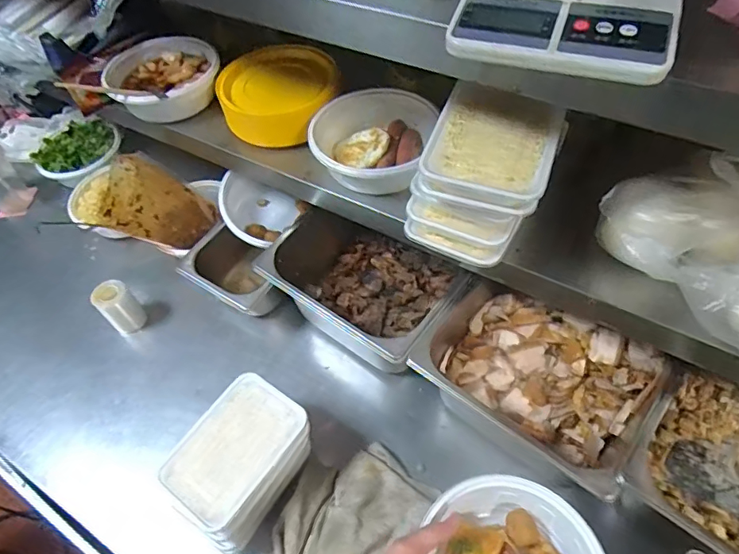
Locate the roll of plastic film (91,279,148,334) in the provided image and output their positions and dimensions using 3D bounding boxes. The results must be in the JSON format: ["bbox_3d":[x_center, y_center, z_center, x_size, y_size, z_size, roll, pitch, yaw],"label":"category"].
[{"bbox_3d":[-0.408,0.050,0.830,0.053,0.085,0.049,-3,54,4],"label":"roll of plastic film"}]

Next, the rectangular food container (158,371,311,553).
[{"bbox_3d":[-0.158,0.226,0.638,0.132,0.096,0.167,29,62,23],"label":"rectangular food container"}]

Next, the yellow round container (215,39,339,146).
[{"bbox_3d":[-0.130,-0.269,0.742,0.167,0.055,0.174,-3,54,4],"label":"yellow round container"}]

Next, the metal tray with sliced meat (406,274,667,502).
[{"bbox_3d":[0.213,0.136,0.674,0.251,0.155,0.240,29,62,23],"label":"metal tray with sliced meat"}]

